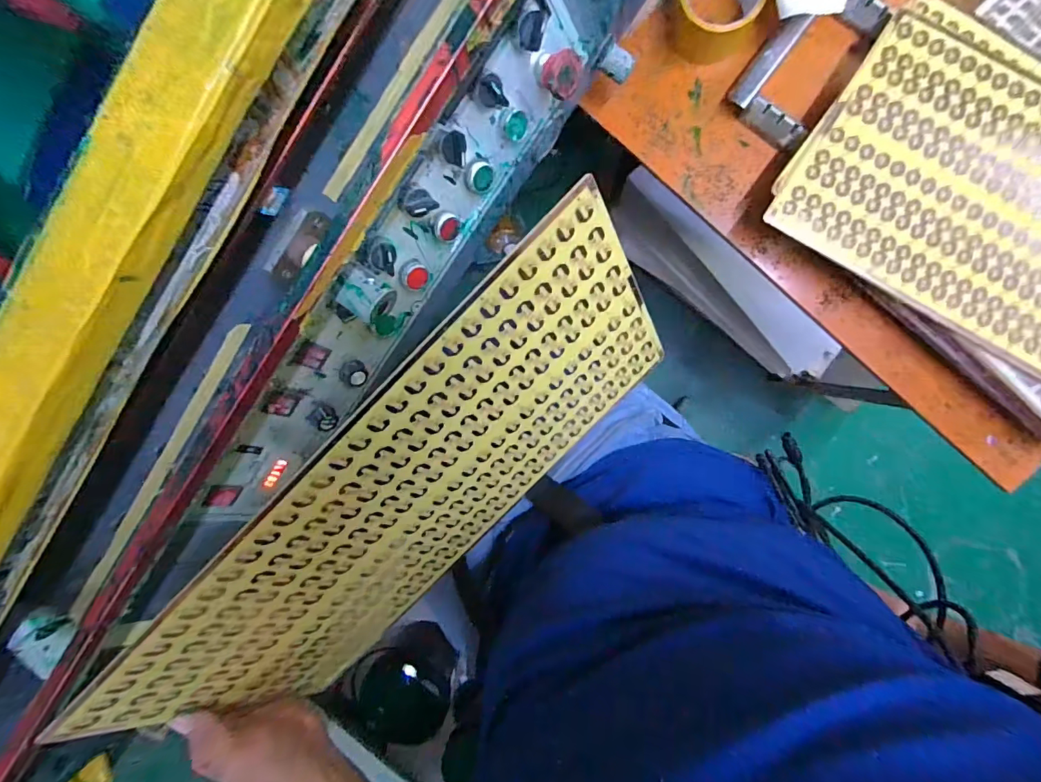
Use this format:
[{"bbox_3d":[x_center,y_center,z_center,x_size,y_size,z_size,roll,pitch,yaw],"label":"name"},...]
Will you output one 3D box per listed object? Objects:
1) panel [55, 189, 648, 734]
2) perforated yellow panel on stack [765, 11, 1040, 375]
[{"bbox_3d":[-0.079,0.090,0.388,0.495,0.257,0.006,-47,53,4],"label":"panel"},{"bbox_3d":[0.536,-0.160,0.467,0.496,0.030,0.242,32,98,3],"label":"perforated yellow panel on stack"}]

